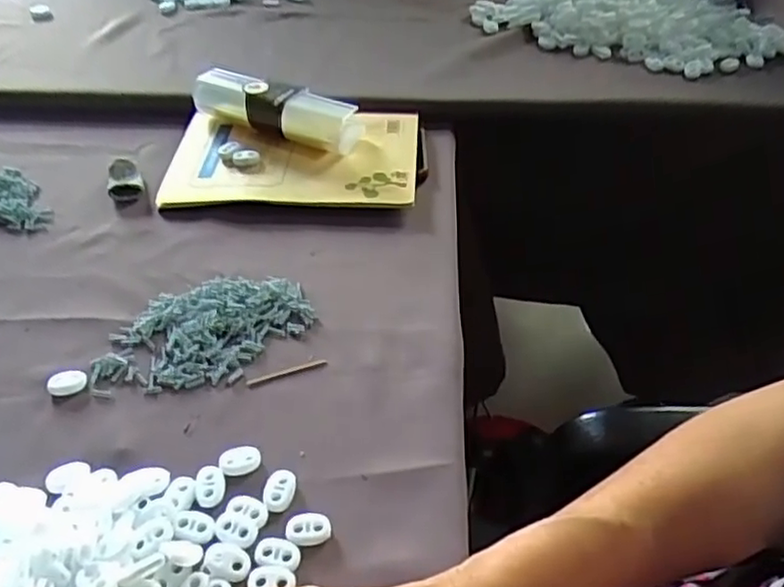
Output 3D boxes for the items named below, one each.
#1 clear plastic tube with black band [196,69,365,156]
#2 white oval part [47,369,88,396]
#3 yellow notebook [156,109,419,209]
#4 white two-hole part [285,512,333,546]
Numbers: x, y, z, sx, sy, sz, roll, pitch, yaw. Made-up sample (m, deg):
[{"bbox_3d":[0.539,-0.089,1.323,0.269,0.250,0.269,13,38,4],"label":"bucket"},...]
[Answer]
[{"bbox_3d":[-0.102,-0.163,0.579,0.160,0.038,0.047,20,49,21],"label":"clear plastic tube with black band"},{"bbox_3d":[-0.197,0.054,0.401,0.022,0.007,0.015,-20,48,-17],"label":"white oval part"},{"bbox_3d":[-0.082,-0.117,0.561,0.203,0.018,0.128,1,45,3],"label":"yellow notebook"},{"bbox_3d":[-0.043,0.120,0.336,0.022,0.005,0.015,-5,45,-3],"label":"white two-hole part"}]

